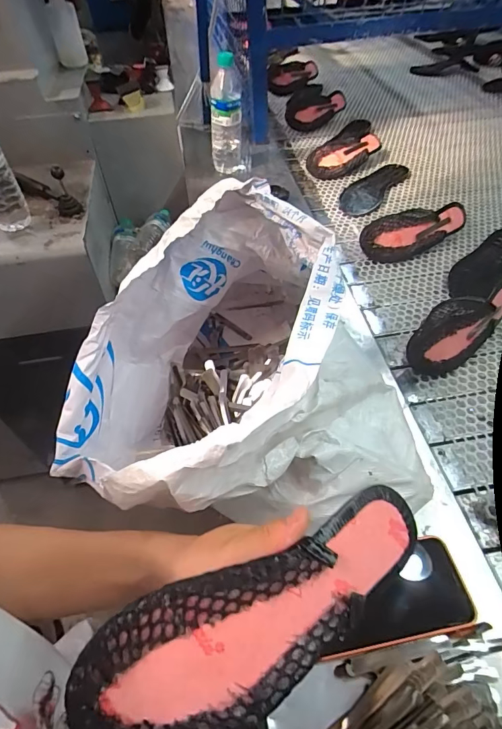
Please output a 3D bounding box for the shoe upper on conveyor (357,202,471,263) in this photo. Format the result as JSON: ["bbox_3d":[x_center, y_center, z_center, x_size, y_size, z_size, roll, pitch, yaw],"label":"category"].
[{"bbox_3d":[0.310,-0.244,0.748,0.214,0.057,0.060,-14,52,-9],"label":"shoe upper on conveyor"}]

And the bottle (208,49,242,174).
[{"bbox_3d":[-0.057,-0.529,0.890,0.072,0.233,0.062,-1,51,2],"label":"bottle"}]

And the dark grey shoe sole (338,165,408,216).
[{"bbox_3d":[0.275,-0.401,0.914,0.087,0.018,0.218,30,58,24],"label":"dark grey shoe sole"}]

